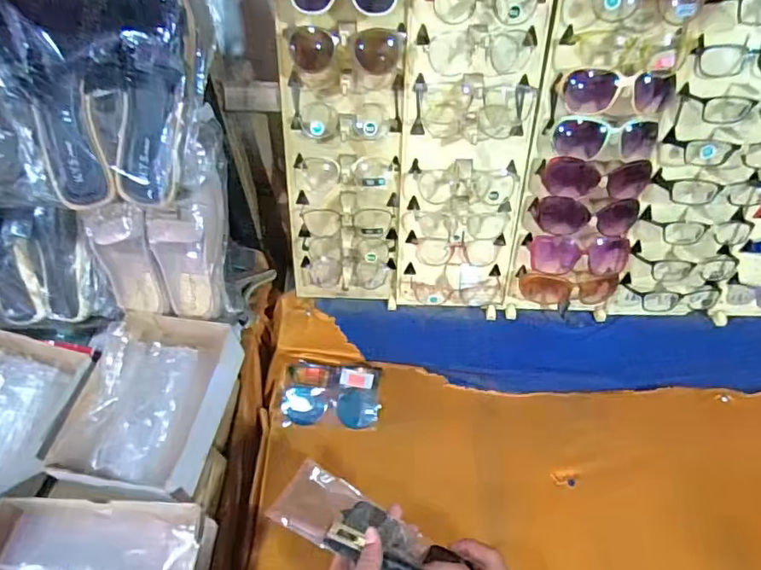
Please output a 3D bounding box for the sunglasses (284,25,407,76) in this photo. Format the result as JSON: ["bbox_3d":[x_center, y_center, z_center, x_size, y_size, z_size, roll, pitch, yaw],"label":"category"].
[{"bbox_3d":[-0.040,-0.283,0.641,0.131,0.053,0.045,7,52,5],"label":"sunglasses"}]

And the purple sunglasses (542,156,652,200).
[{"bbox_3d":[0.293,-0.138,0.707,0.141,0.056,0.049,2,52,2],"label":"purple sunglasses"}]

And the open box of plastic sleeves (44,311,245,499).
[{"bbox_3d":[-0.290,0.143,0.678,0.161,0.074,0.219,9,52,7],"label":"open box of plastic sleeves"}]

